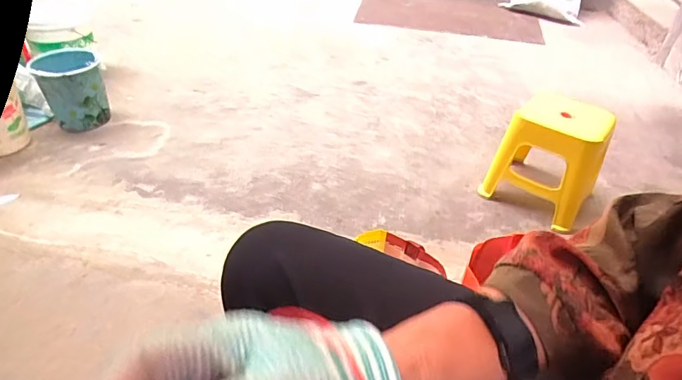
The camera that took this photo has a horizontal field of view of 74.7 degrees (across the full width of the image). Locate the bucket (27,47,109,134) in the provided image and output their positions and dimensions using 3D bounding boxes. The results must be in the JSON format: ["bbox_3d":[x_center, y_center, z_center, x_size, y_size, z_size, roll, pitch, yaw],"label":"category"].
[{"bbox_3d":[-0.957,-0.362,1.603,0.202,0.220,0.207,2,38,-2],"label":"bucket"}]

